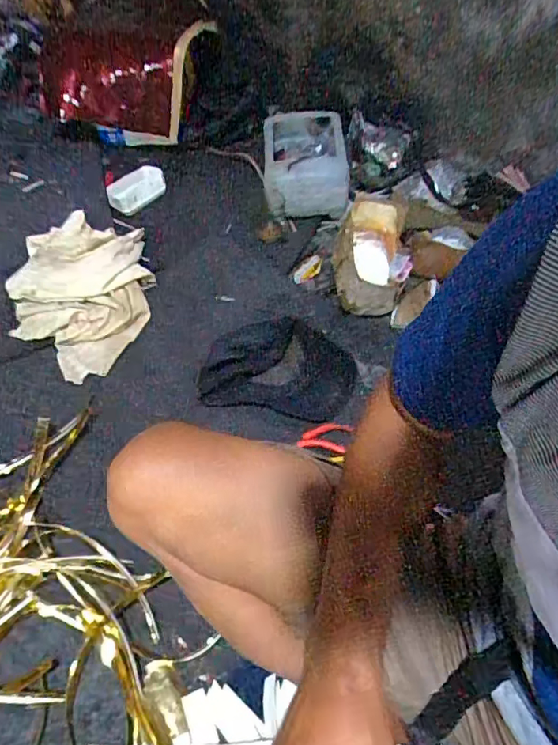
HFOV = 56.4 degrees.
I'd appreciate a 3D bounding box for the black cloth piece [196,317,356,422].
[{"bbox_3d":[0.000,-0.013,0.932,0.260,0.047,0.191,4,49,6],"label":"black cloth piece"}]

